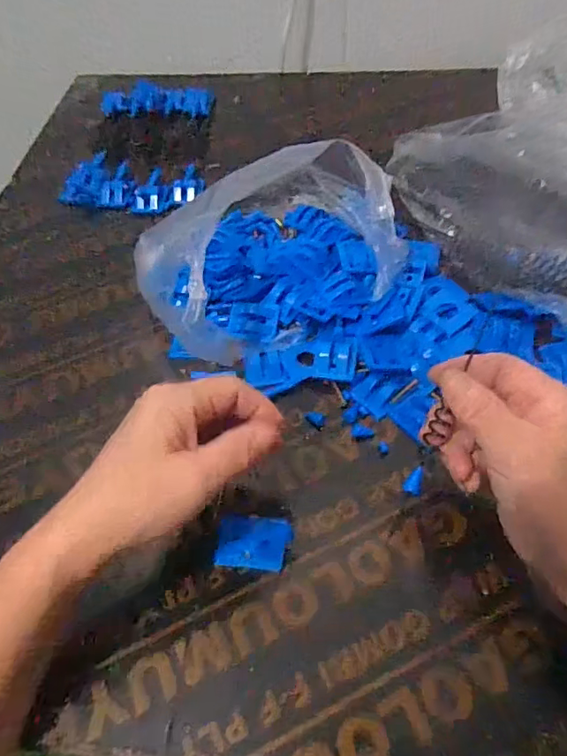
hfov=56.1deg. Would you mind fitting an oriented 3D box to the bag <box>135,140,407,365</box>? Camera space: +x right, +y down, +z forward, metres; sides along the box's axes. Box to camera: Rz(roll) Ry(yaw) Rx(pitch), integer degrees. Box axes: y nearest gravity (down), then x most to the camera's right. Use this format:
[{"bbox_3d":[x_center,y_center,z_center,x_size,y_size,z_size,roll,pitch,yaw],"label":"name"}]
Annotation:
[{"bbox_3d":[-0.017,-0.112,0.456,0.203,0.090,0.169,-21,54,-10],"label":"bag"}]

